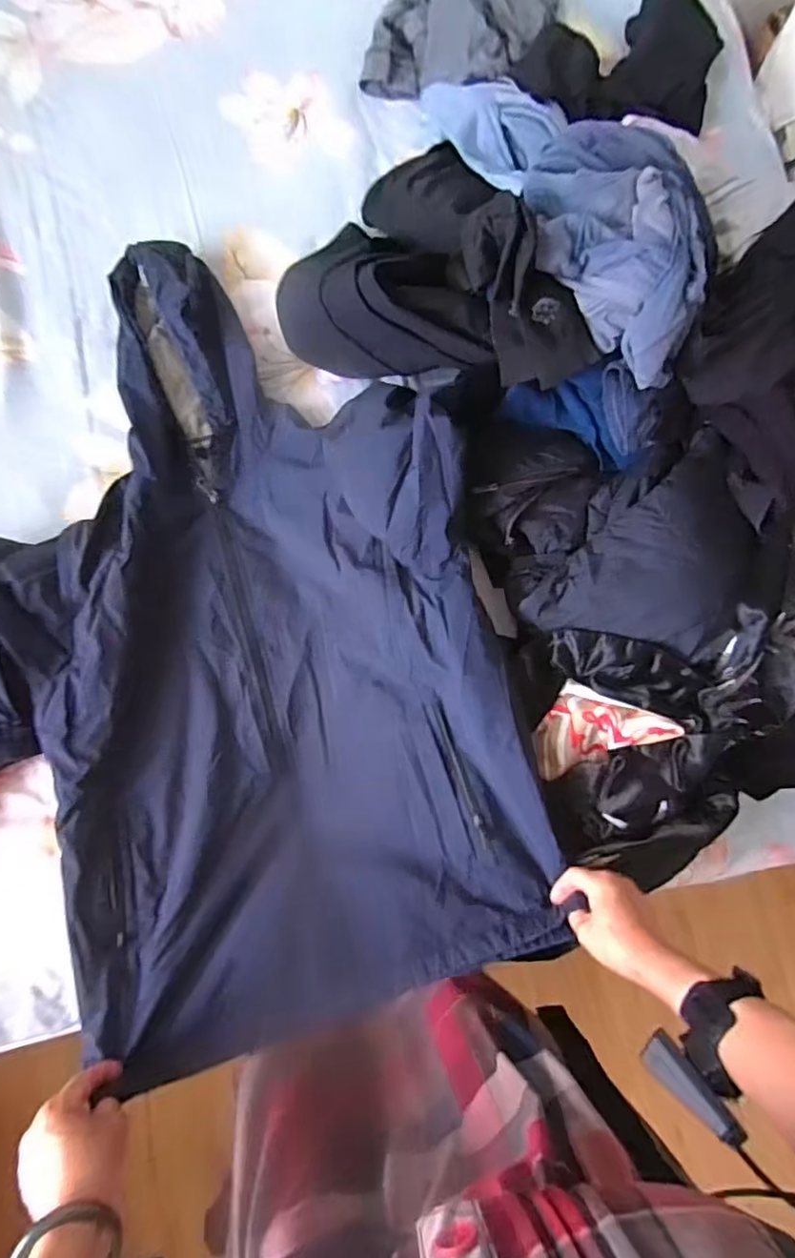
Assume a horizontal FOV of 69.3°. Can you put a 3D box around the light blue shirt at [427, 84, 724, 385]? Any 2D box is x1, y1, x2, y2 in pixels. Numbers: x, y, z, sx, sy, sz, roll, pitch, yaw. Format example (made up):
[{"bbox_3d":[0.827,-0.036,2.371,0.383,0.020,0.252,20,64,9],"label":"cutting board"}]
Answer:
[{"bbox_3d":[0.200,-0.480,0.642,0.188,0.121,0.427,-22,71,-8],"label":"light blue shirt"}]

